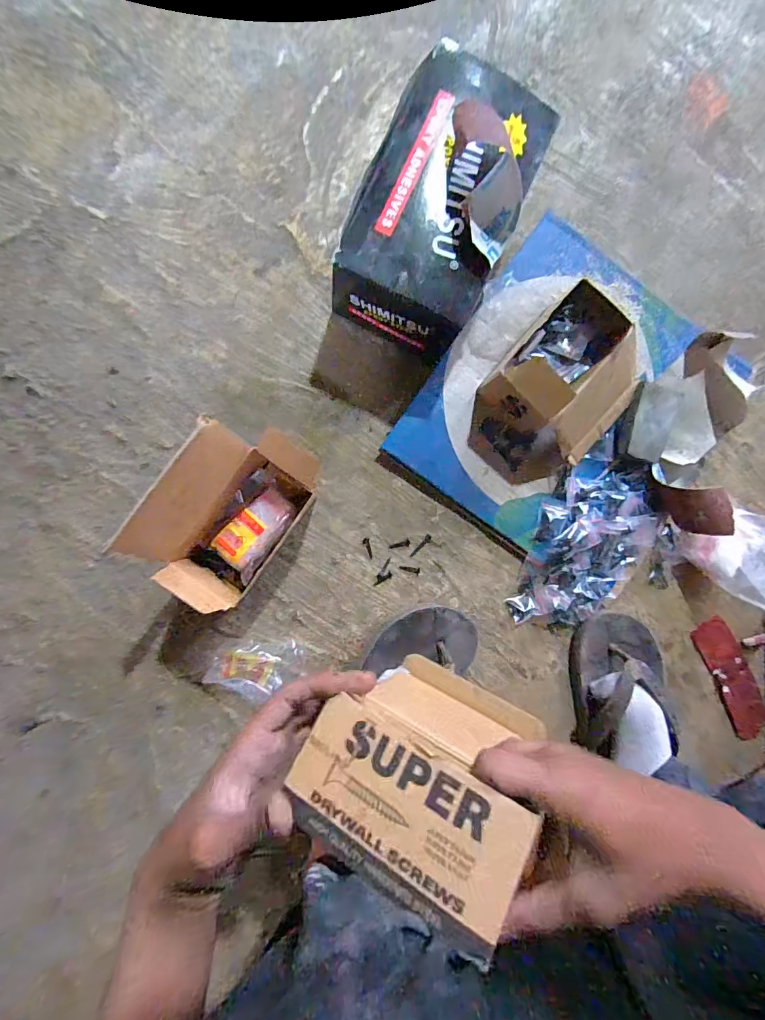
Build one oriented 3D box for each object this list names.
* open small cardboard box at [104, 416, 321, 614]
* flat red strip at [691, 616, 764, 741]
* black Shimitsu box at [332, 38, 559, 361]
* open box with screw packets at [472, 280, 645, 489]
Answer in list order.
[{"bbox_3d":[-0.145,-0.006,0.428,0.114,0.090,0.167,33,85,-4],"label":"open small cardboard box"},{"bbox_3d":[0.415,0.197,0.522,0.047,0.011,0.136,-24,90,-6],"label":"flat red strip"},{"bbox_3d":[0.055,-0.291,0.447,0.146,0.114,0.246,25,87,-5],"label":"black Shimitsu box"},{"bbox_3d":[0.182,-0.117,0.459,0.137,0.075,0.176,40,84,-3],"label":"open box with screw packets"}]

